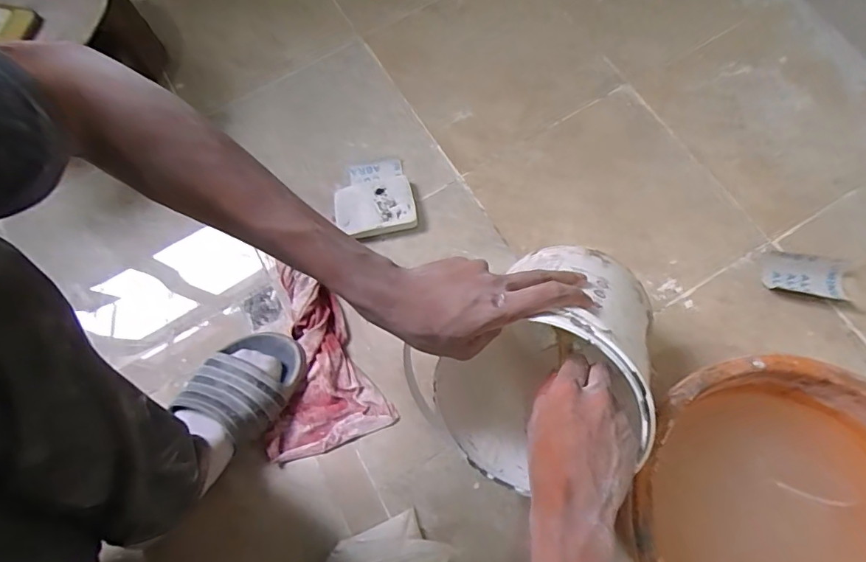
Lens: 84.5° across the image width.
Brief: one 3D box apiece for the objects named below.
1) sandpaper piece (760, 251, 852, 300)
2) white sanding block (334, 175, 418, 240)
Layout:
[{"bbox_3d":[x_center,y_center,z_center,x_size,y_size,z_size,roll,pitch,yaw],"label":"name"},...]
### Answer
[{"bbox_3d":[0.485,-0.006,0.618,0.104,0.022,0.052,10,71,6],"label":"sandpaper piece"},{"bbox_3d":[-0.081,-0.103,0.669,0.106,0.023,0.087,-15,70,-3],"label":"white sanding block"}]

